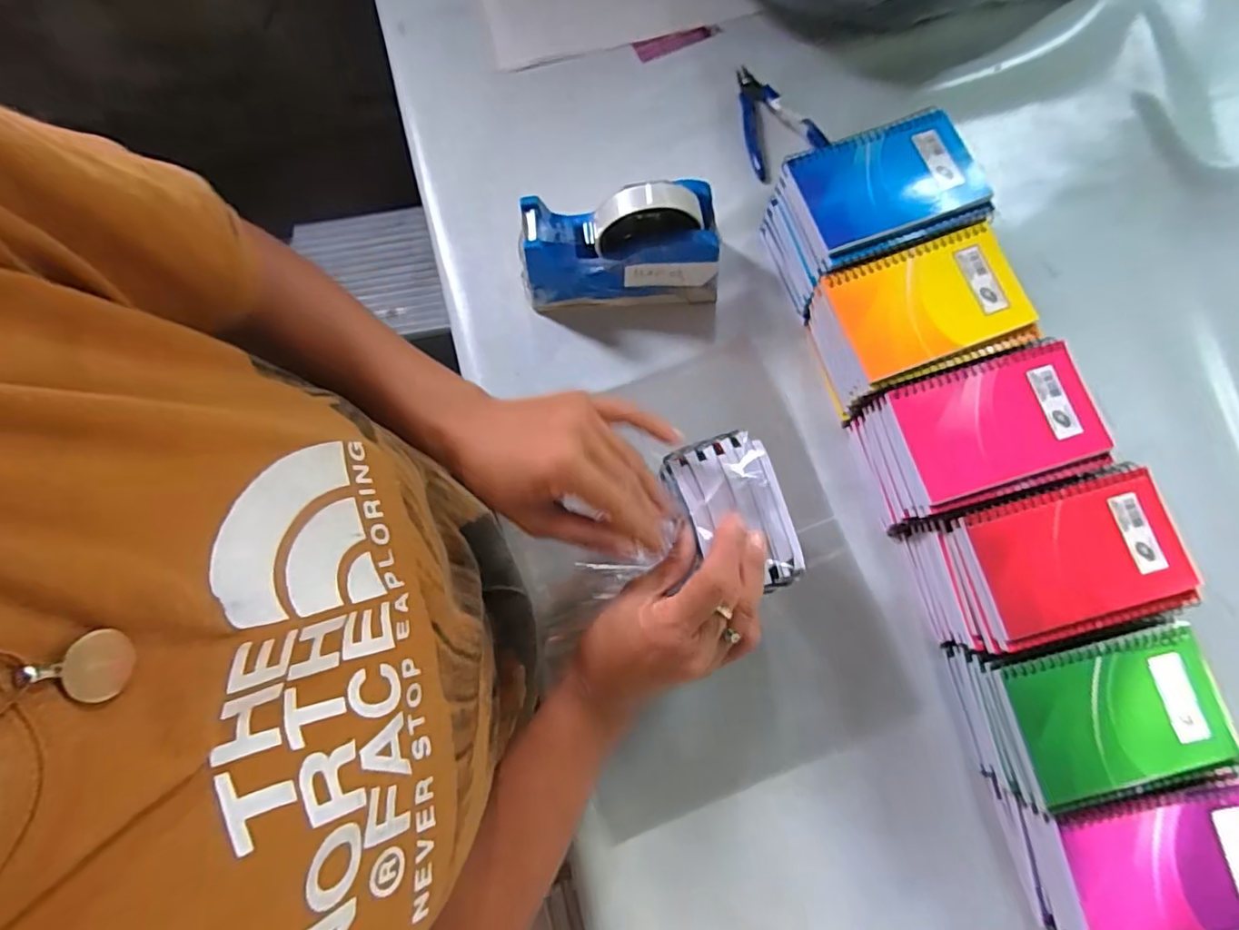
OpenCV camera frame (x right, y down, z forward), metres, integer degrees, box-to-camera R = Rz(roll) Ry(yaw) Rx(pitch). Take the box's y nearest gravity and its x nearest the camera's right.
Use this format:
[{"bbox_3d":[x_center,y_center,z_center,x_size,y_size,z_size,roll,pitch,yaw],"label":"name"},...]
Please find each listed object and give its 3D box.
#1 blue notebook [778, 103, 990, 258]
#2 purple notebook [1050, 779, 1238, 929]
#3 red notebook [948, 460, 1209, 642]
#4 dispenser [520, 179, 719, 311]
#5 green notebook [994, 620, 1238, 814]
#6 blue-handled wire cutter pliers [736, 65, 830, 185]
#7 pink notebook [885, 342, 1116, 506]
[{"bbox_3d":[0.202,-0.211,0.432,0.132,0.015,0.083,-18,79,-2],"label":"blue notebook"},{"bbox_3d":[0.344,0.251,0.358,0.129,0.009,0.089,-13,78,-1],"label":"purple notebook"},{"bbox_3d":[0.296,0.056,0.377,0.131,0.011,0.082,-16,79,-2],"label":"red notebook"},{"bbox_3d":[-0.001,-0.177,0.463,0.154,0.108,0.059,-4,78,1],"label":"dispenser"},{"bbox_3d":[0.313,0.157,0.362,0.127,0.011,0.086,-14,78,-1],"label":"green notebook"},{"bbox_3d":[0.133,-0.320,0.535,0.065,0.013,0.107,-32,79,-5],"label":"blue-handled wire cutter pliers"},{"bbox_3d":[0.256,-0.029,0.396,0.132,0.015,0.083,-18,79,-2],"label":"pink notebook"}]

